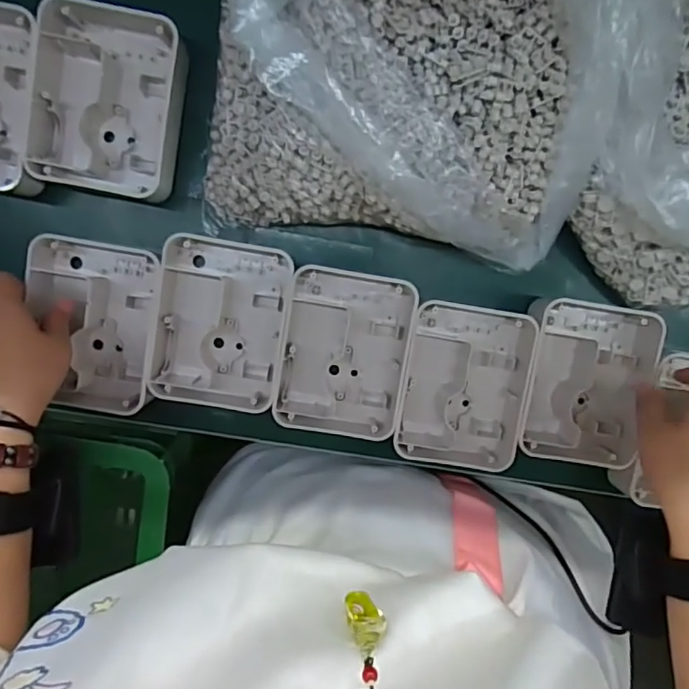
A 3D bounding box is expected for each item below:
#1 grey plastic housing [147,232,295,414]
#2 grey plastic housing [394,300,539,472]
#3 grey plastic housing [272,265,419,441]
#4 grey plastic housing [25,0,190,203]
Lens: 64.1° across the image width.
[{"bbox_3d":[-0.097,-0.016,0.438,0.100,0.039,0.130,9,96,-2],"label":"grey plastic housing"},{"bbox_3d":[0.097,0.033,0.448,0.099,0.034,0.126,9,96,-2],"label":"grey plastic housing"},{"bbox_3d":[0.000,0.007,0.447,0.098,0.036,0.130,8,96,-2],"label":"grey plastic housing"},{"bbox_3d":[-0.176,-0.184,0.416,0.105,0.038,0.137,11,96,-3],"label":"grey plastic housing"}]

